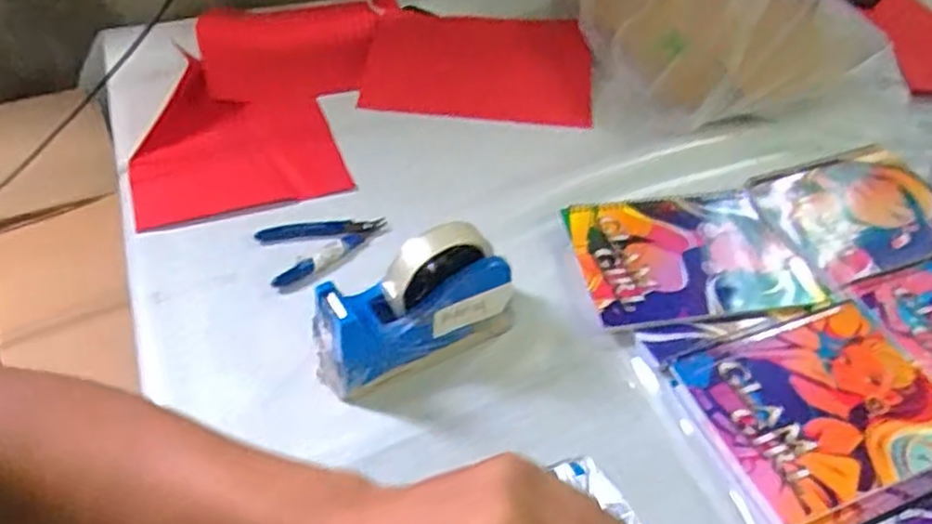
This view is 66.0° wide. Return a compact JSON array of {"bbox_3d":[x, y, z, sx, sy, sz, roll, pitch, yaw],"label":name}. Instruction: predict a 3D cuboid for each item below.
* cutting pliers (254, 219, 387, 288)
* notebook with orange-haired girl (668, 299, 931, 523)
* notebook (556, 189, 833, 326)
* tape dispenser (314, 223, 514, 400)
[{"bbox_3d":[-0.132,-0.015,0.669,0.115,0.008,0.070,-11,48,-13],"label":"cutting pliers"},{"bbox_3d":[0.284,0.110,0.568,0.193,0.008,0.148,-16,50,-17],"label":"notebook with orange-haired girl"},{"bbox_3d":[0.205,-0.011,0.674,0.202,0.011,0.156,-6,47,-8],"label":"notebook"},{"bbox_3d":[-0.038,0.031,0.563,0.166,0.105,0.057,-19,50,-19],"label":"tape dispenser"}]

